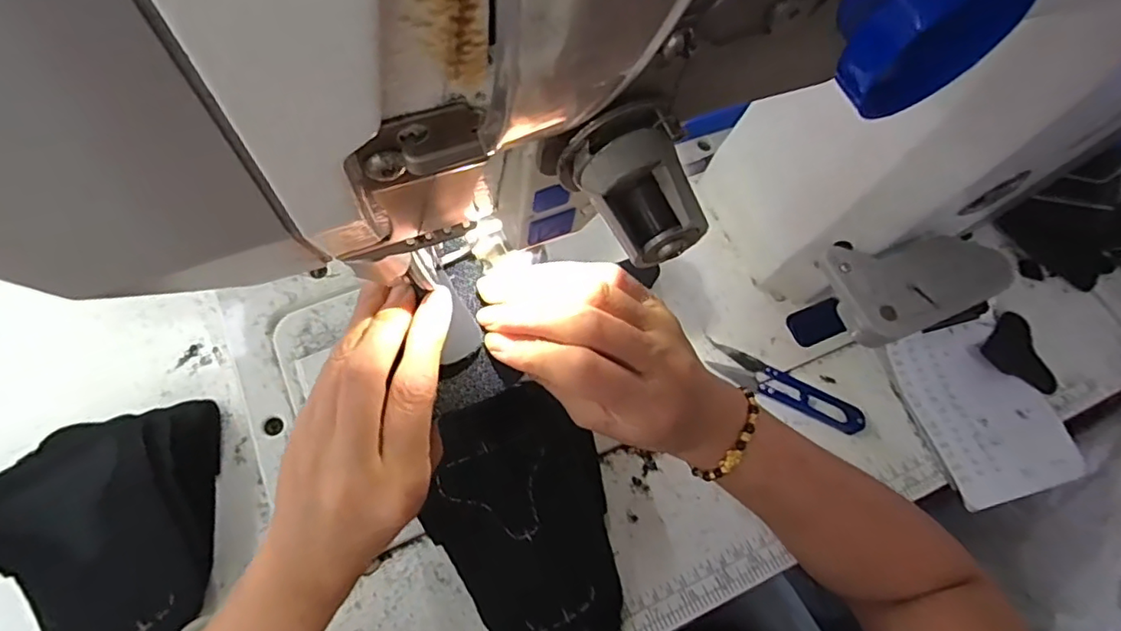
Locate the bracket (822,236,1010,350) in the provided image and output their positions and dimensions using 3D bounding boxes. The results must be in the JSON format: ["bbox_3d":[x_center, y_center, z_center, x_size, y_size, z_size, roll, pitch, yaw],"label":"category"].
[{"bbox_3d":[0.233,-0.026,0.392,0.111,0.025,0.068,-20,65,-12],"label":"bracket"}]

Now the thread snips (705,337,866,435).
[{"bbox_3d":[0.165,0.054,0.439,0.116,0.007,0.024,25,65,10],"label":"thread snips"}]

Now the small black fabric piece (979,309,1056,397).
[{"bbox_3d":[0.350,0.030,0.459,0.047,0.009,0.064,-9,64,-7],"label":"small black fabric piece"}]

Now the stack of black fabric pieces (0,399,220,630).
[{"bbox_3d":[-0.265,0.131,0.354,0.118,0.052,0.132,-25,67,-14],"label":"stack of black fabric pieces"}]

